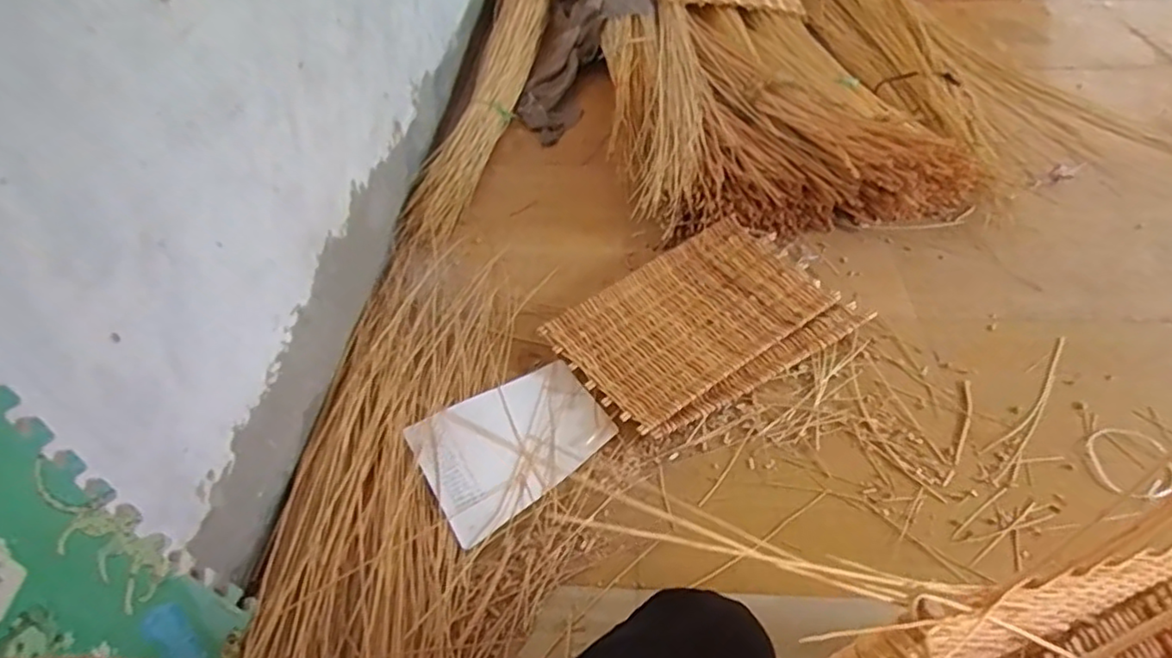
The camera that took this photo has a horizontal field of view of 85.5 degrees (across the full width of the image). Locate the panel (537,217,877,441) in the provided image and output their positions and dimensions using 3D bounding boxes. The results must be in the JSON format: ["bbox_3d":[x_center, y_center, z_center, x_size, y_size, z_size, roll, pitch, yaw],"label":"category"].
[{"bbox_3d":[0.250,-0.019,1.358,0.588,0.037,0.390,-29,52,-20],"label":"panel"}]

